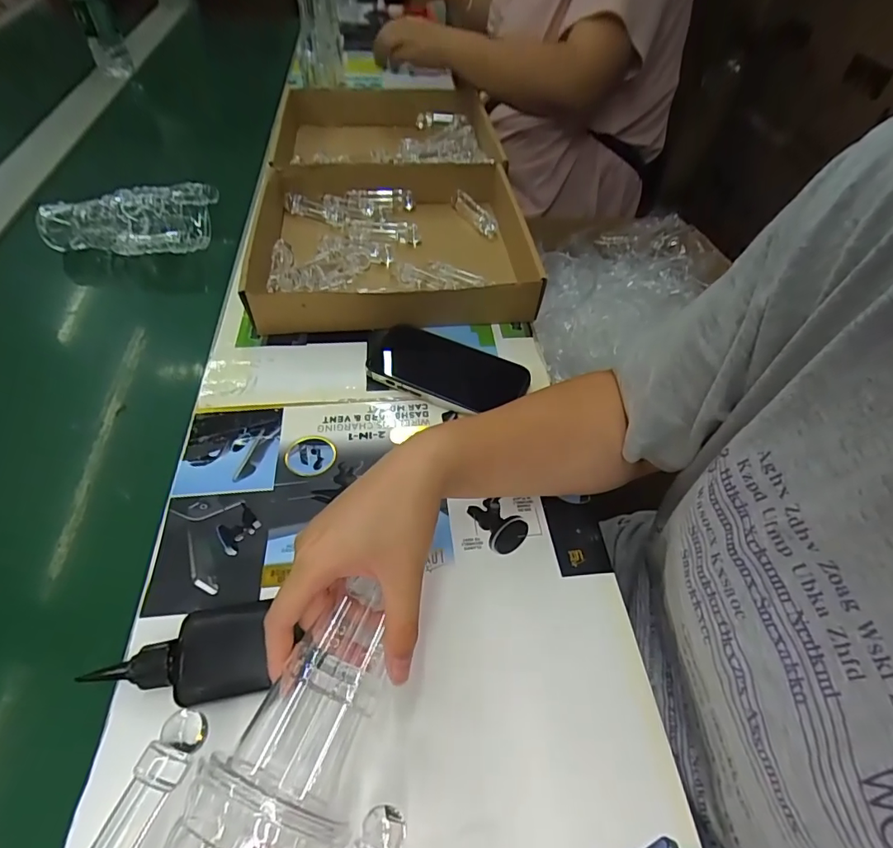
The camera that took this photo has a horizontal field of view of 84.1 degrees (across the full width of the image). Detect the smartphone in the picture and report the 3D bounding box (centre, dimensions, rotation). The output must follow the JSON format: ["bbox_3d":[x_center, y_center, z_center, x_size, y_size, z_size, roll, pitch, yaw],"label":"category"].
[{"bbox_3d":[-0.006,-0.054,0.489,0.162,0.014,0.076,19,53,13],"label":"smartphone"}]

